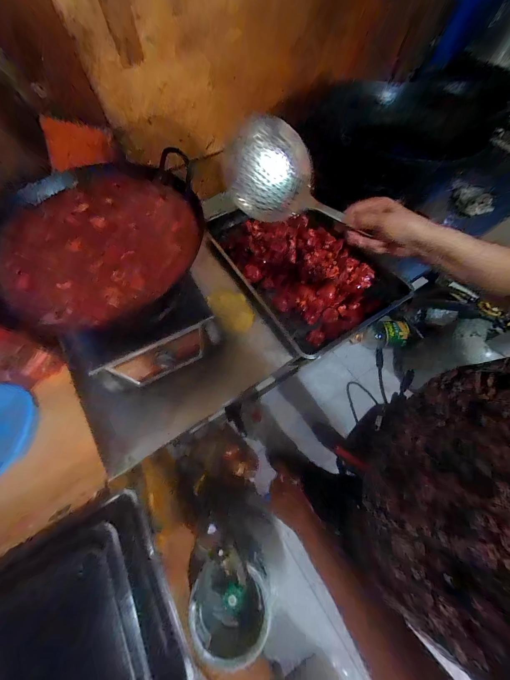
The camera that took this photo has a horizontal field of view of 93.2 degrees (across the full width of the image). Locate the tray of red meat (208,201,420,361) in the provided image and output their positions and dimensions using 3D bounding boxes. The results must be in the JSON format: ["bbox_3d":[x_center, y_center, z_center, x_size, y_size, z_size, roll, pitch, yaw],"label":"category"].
[{"bbox_3d":[0.144,-0.261,0.747,0.415,0.081,0.570,-32,67,-12],"label":"tray of red meat"}]

